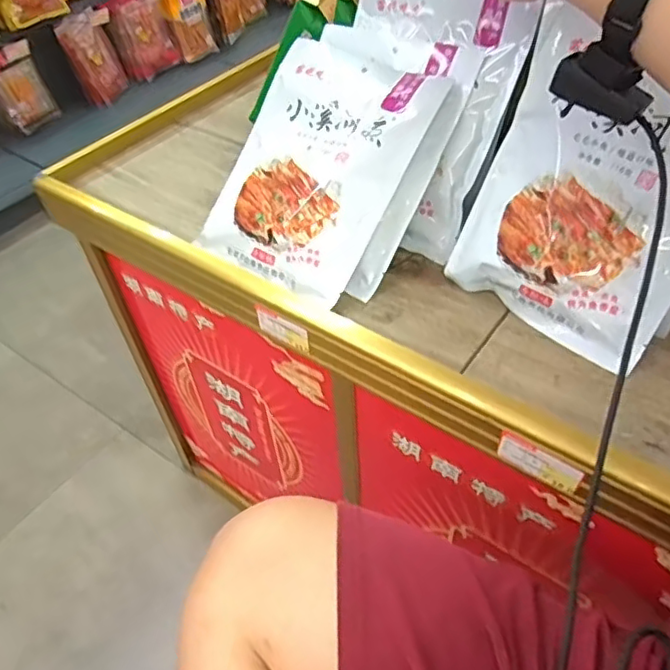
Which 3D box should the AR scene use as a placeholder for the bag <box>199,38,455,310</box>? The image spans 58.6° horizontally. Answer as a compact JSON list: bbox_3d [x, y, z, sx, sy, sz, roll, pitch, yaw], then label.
[{"bbox_3d":[-0.020,-0.189,0.646,0.194,0.027,0.273,26,86,23],"label":"bag"}]

